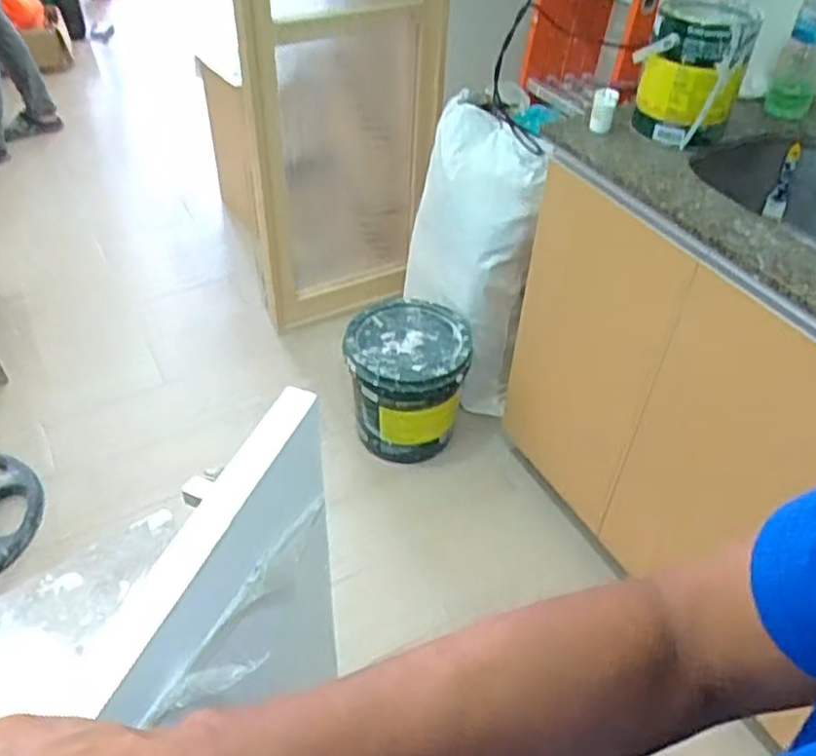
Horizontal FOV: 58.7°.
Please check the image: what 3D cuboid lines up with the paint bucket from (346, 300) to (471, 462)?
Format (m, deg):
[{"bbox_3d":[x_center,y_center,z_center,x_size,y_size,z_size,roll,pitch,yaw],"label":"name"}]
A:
[{"bbox_3d":[-0.004,0.003,1.876,0.291,0.303,0.309,2,44,-2],"label":"paint bucket"}]

